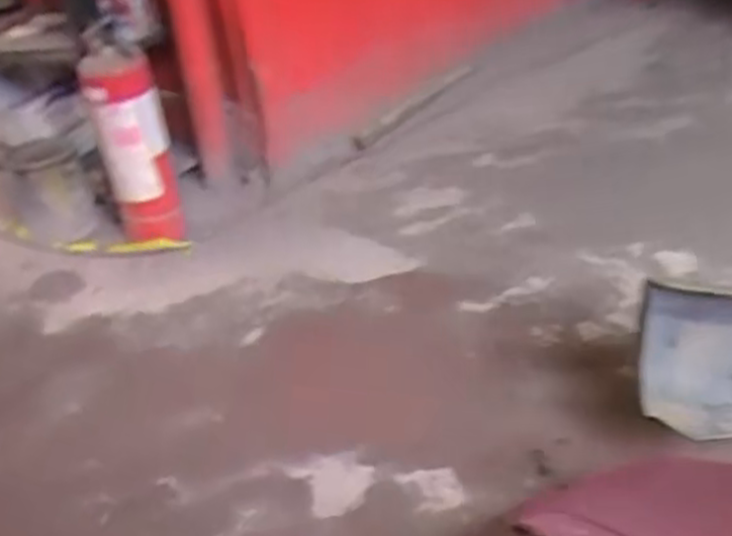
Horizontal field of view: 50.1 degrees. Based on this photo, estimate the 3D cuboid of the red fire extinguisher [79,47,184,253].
[{"bbox_3d":[-0.488,-0.232,1.668,0.147,0.419,0.136,-17,33,-14],"label":"red fire extinguisher"}]

